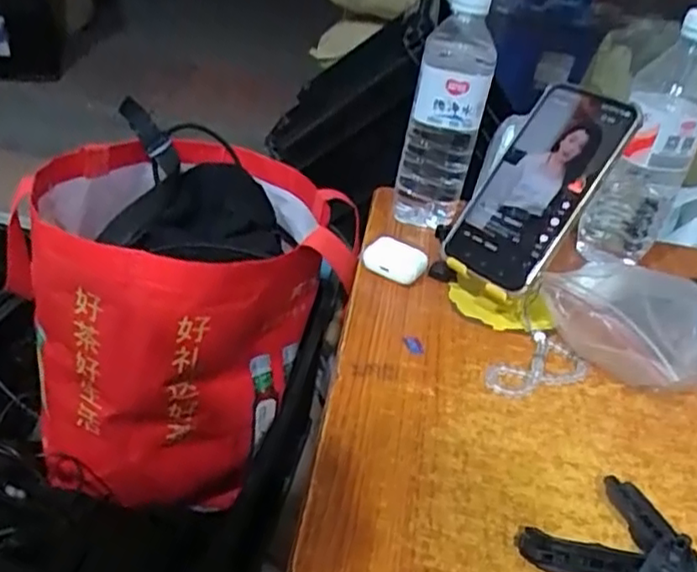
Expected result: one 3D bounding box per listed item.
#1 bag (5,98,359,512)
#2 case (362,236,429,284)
[{"bbox_3d":[-0.186,0.026,0.727,0.308,0.292,0.291,-6,35,-23],"label":"bag"},{"bbox_3d":[0.040,-0.019,0.545,0.047,0.026,0.037,23,34,20],"label":"case"}]

